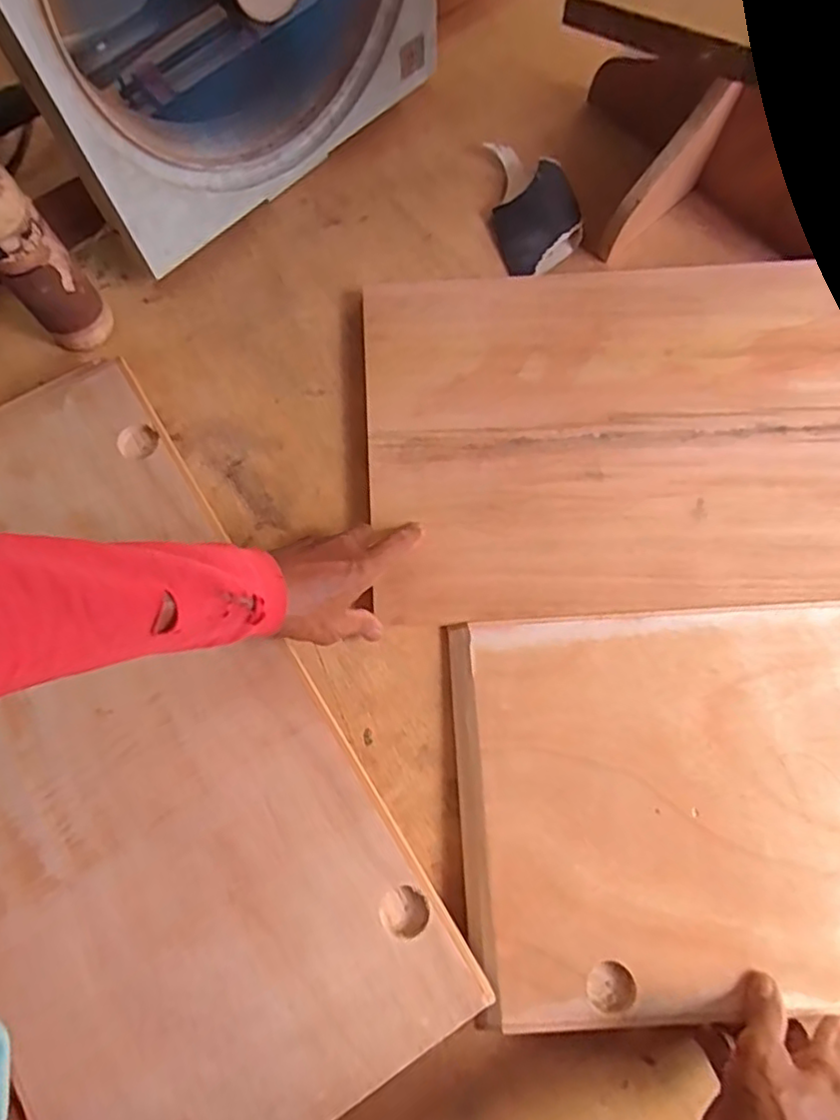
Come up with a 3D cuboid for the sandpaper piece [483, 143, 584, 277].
[{"bbox_3d":[0.115,-0.375,0.676,0.082,0.032,0.159,-13,73,-2],"label":"sandpaper piece"}]

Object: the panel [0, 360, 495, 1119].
[{"bbox_3d":[-0.242,0.133,0.507,0.299,0.023,0.613,-32,74,-7],"label":"panel"}]

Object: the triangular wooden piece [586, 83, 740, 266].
[{"bbox_3d":[0.233,-0.373,0.637,0.140,0.130,0.018,-38,75,-4],"label":"triangular wooden piece"}]

